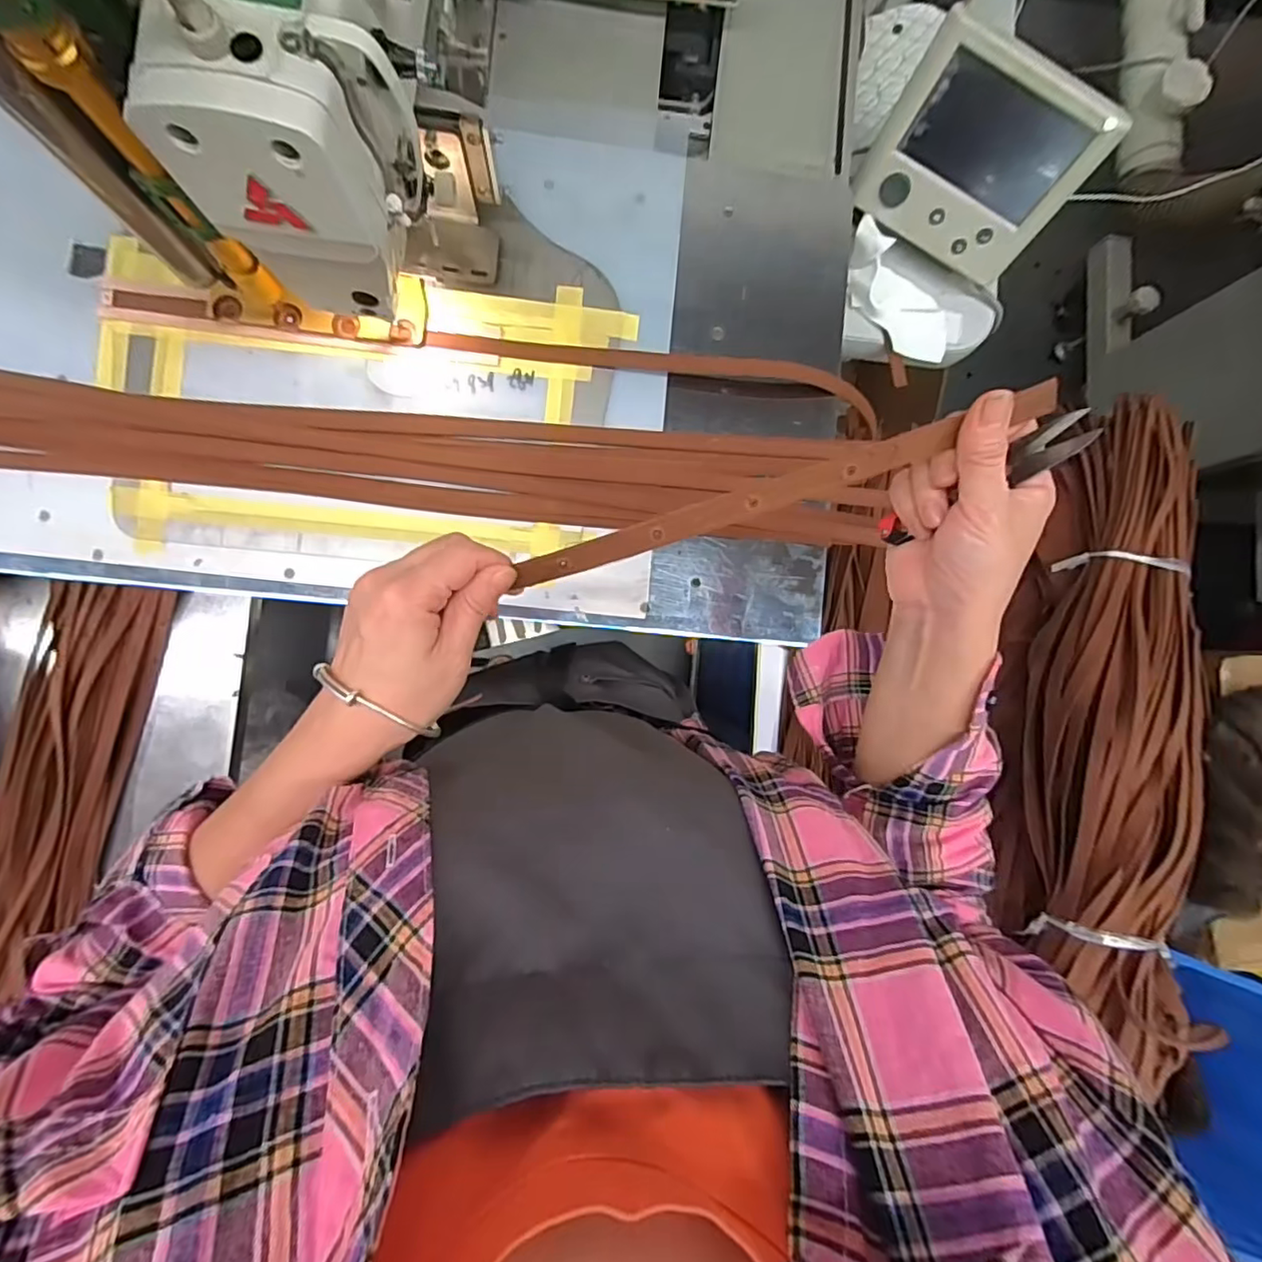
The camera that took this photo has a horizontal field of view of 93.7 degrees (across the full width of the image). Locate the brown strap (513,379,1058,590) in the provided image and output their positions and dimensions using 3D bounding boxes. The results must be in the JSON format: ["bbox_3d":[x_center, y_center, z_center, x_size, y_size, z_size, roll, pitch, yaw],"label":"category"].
[{"bbox_3d":[0.071,-0.069,0.293,0.267,0.005,0.017,-18,114,4],"label":"brown strap"}]

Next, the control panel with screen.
[{"bbox_3d":[0.357,-0.481,0.609,0.195,0.165,0.030,28,57,-5],"label":"control panel with screen"}]

